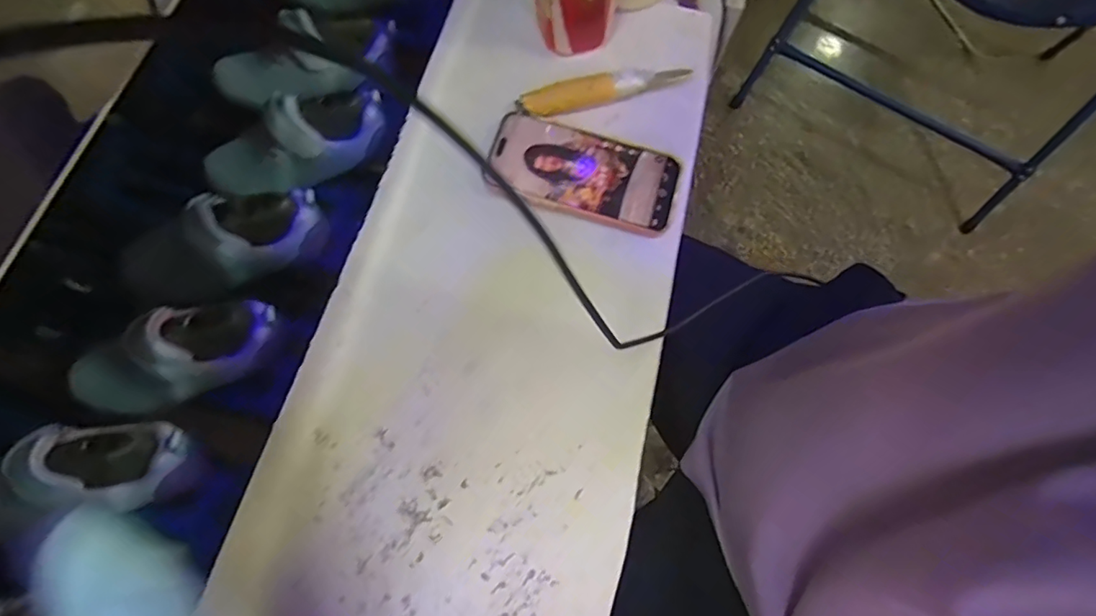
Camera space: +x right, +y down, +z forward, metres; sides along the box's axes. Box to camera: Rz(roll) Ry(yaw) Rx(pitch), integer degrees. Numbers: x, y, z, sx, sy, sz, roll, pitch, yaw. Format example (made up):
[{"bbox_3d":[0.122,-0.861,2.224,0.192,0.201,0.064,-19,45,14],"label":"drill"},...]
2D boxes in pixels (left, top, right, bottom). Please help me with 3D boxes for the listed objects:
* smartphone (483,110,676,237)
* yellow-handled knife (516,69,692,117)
[{"bbox_3d":[0.029,-0.116,0.458,0.159,0.017,0.083,16,72,4],"label":"smartphone"},{"bbox_3d":[0.053,-0.199,0.479,0.162,0.025,0.022,-16,72,-7],"label":"yellow-handled knife"}]

